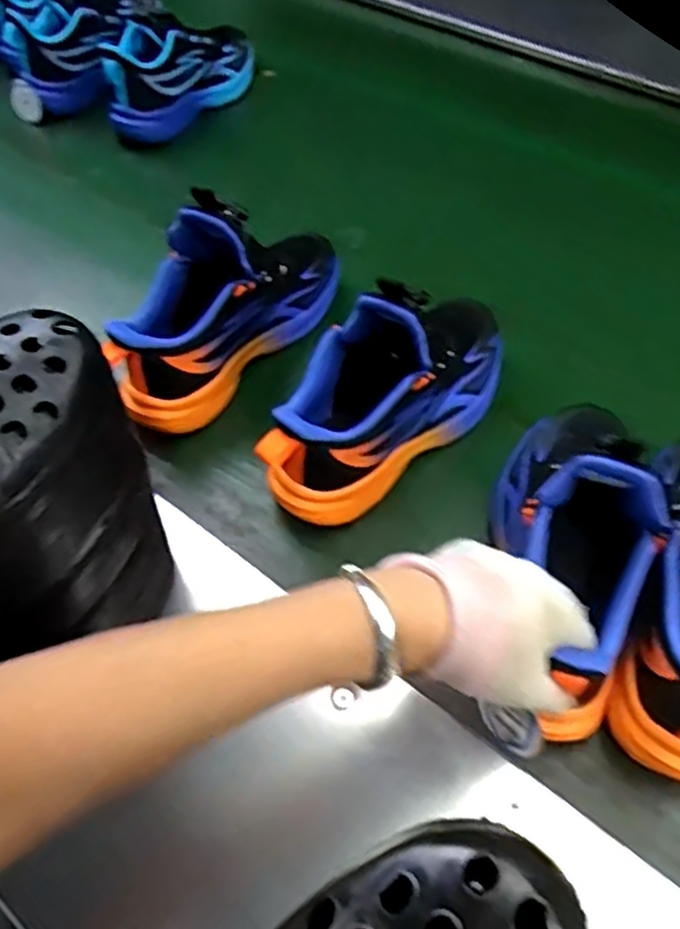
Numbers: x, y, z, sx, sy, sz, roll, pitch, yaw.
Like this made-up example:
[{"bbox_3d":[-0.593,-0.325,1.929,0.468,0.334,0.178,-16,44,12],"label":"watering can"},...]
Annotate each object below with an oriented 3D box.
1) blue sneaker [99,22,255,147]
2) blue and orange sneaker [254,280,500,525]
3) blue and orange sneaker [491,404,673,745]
[{"bbox_3d":[-0.189,-0.468,0.859,0.076,0.103,0.223,29,61,18],"label":"blue sneaker"},{"bbox_3d":[0.041,-0.062,0.548,0.246,0.145,0.083,-38,64,-22],"label":"blue and orange sneaker"},{"bbox_3d":[0.148,0.037,0.455,0.083,0.124,0.232,8,57,6],"label":"blue and orange sneaker"}]

